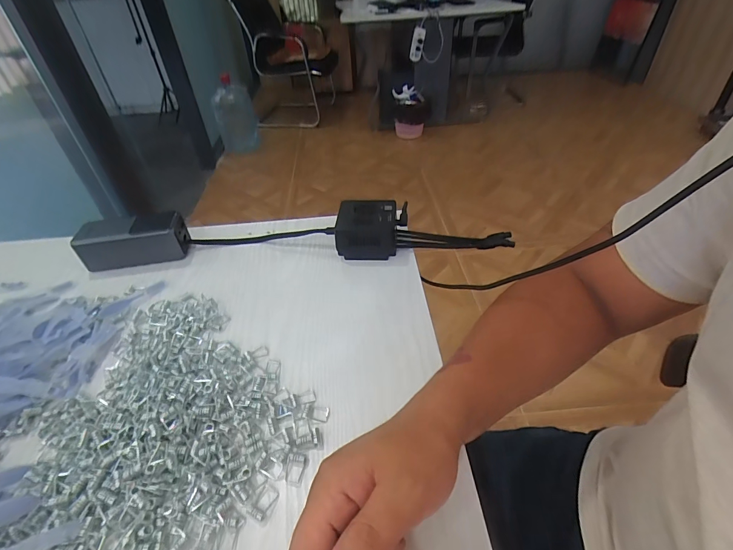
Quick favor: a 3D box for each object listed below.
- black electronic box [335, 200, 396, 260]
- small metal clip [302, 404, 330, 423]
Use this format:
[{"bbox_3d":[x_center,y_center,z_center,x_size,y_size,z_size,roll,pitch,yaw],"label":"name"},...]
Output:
[{"bbox_3d":[0.000,-0.061,0.511,0.078,0.059,0.071,-2,40,2],"label":"black electronic box"},{"bbox_3d":[-0.045,0.122,0.335,0.023,0.004,0.015,5,42,11],"label":"small metal clip"}]

